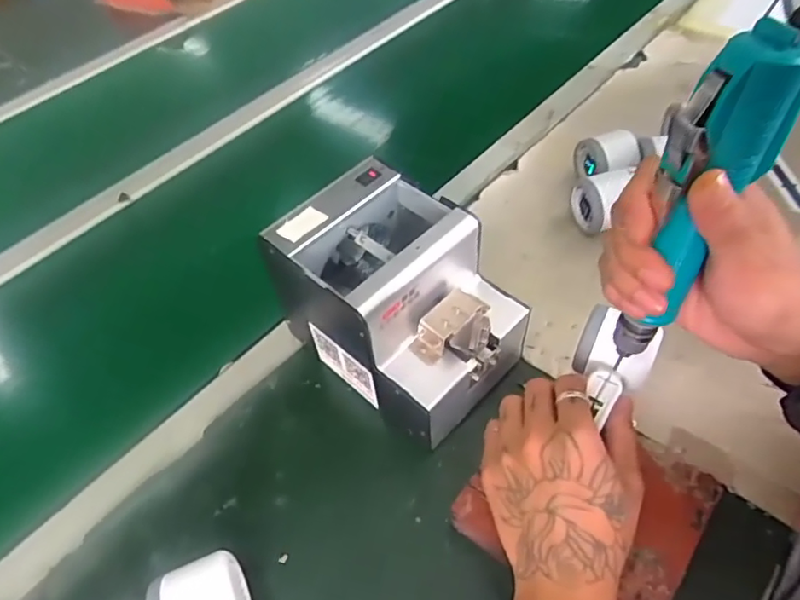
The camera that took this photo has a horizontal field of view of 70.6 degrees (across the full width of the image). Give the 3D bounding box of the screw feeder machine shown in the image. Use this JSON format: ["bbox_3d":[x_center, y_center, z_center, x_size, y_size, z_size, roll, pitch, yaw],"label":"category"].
[{"bbox_3d":[0.001,-0.003,0.468,0.173,0.132,0.127,33,62,28],"label":"screw feeder machine"}]

